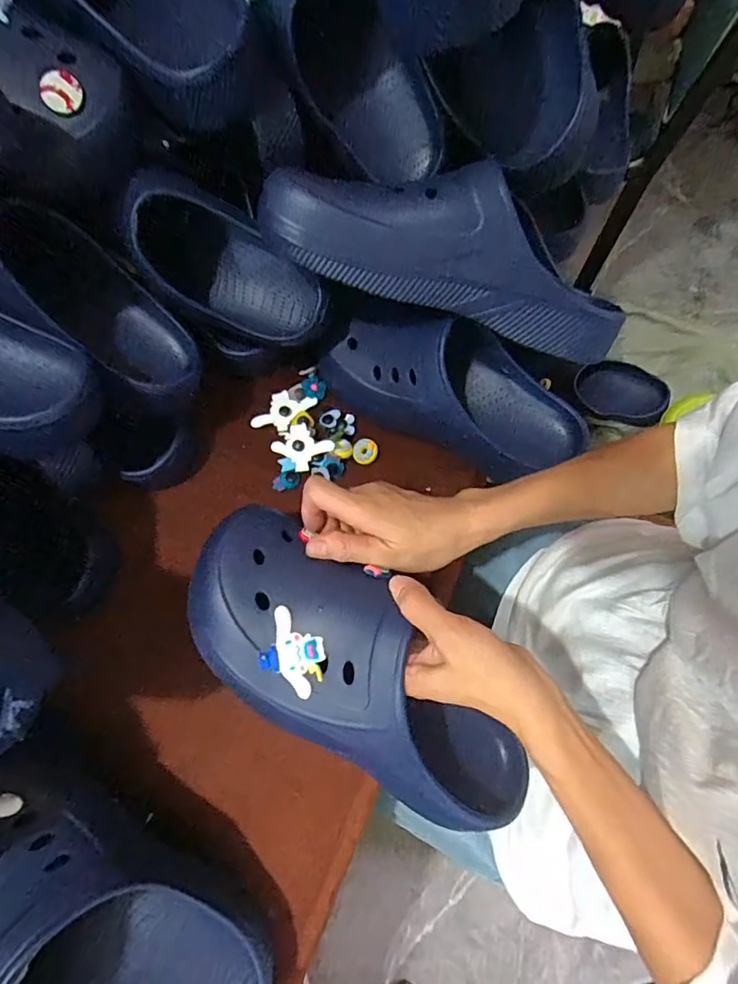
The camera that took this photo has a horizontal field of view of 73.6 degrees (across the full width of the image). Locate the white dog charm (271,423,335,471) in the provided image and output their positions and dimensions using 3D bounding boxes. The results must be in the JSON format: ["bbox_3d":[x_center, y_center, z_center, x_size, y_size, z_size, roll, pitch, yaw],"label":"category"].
[{"bbox_3d":[-0.061,-0.042,0.454,0.046,0.004,0.040,39,95,8],"label":"white dog charm"}]

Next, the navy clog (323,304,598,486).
[{"bbox_3d":[0.079,-0.097,0.433,0.235,0.092,0.105,30,74,9],"label":"navy clog"}]

